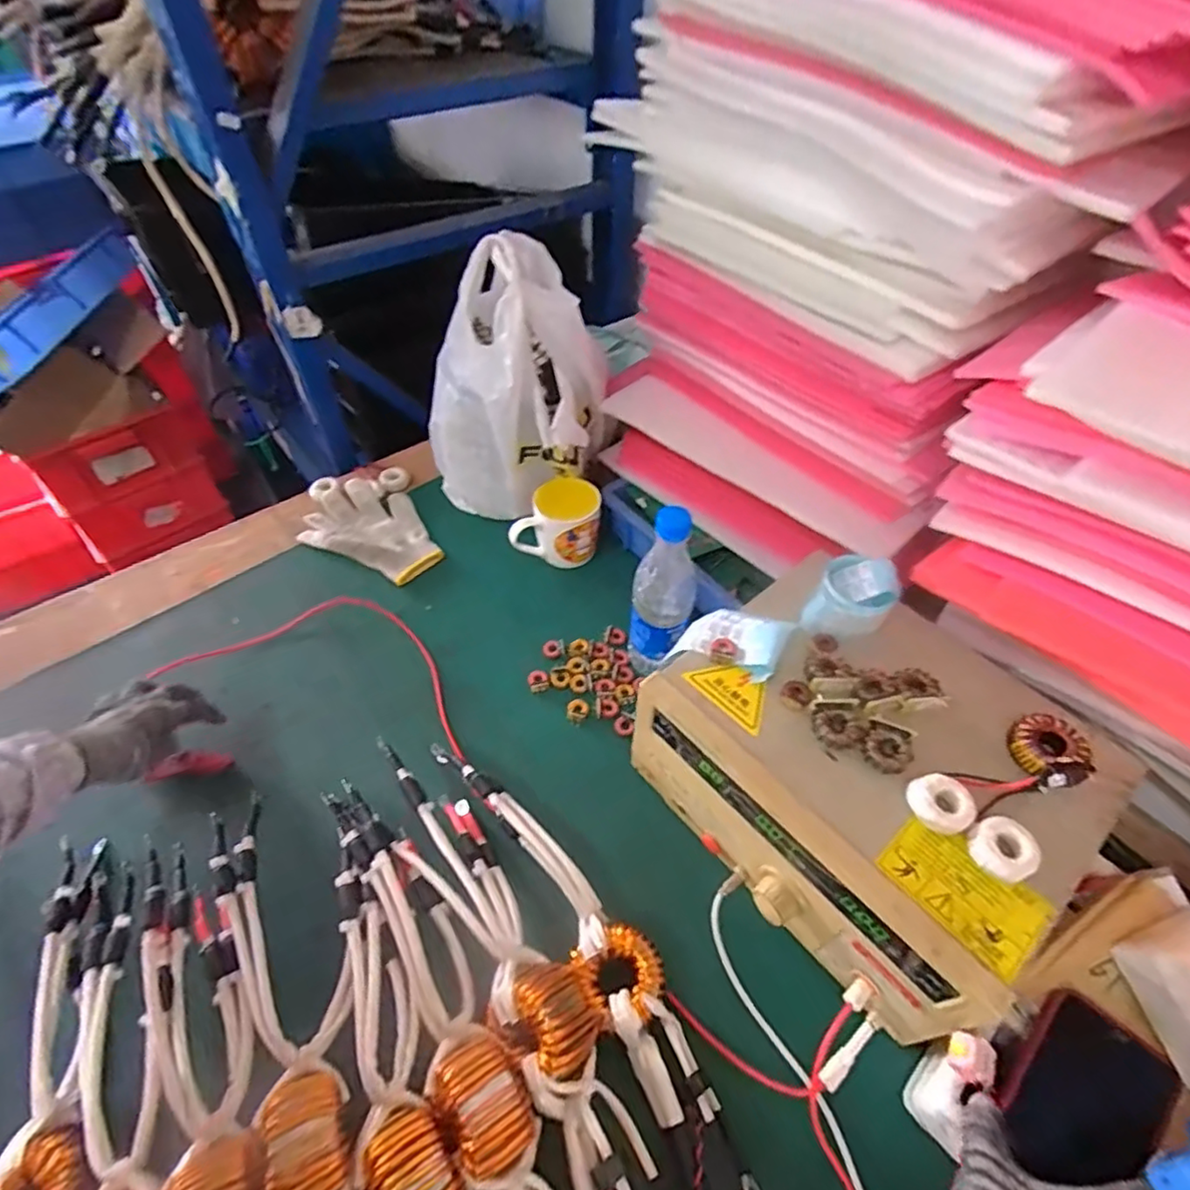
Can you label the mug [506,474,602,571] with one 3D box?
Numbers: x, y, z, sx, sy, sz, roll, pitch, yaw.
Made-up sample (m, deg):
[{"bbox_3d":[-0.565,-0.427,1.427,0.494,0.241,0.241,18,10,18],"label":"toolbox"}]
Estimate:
[{"bbox_3d":[-0.050,-0.096,0.823,0.112,0.089,0.074,3,50,2],"label":"mug"}]

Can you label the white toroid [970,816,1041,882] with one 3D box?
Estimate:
[{"bbox_3d":[0.284,0.178,0.436,0.042,0.016,0.039,0,50,0],"label":"white toroid"}]

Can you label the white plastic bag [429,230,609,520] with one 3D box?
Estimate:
[{"bbox_3d":[-0.102,-0.261,0.805,0.234,0.329,0.141,25,54,19],"label":"white plastic bag"}]

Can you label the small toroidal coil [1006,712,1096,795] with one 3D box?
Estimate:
[{"bbox_3d":[0.349,0.123,0.483,0.053,0.025,0.053,0,50,0],"label":"small toroidal coil"}]

